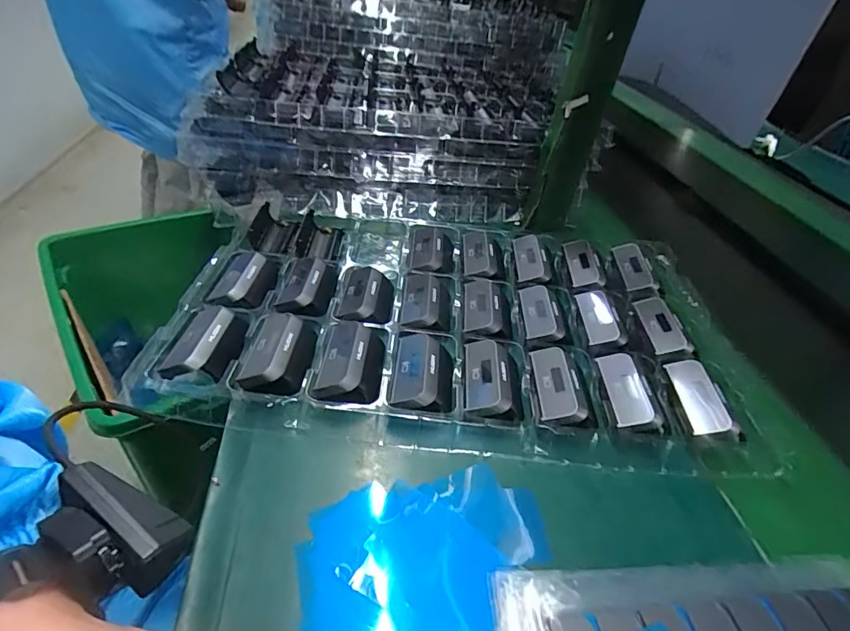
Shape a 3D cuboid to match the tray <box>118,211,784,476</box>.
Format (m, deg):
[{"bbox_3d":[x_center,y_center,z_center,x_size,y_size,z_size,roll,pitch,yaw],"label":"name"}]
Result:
[{"bbox_3d":[0.032,-0.008,0.447,0.486,0.027,0.304,7,39,-4],"label":"tray"}]

